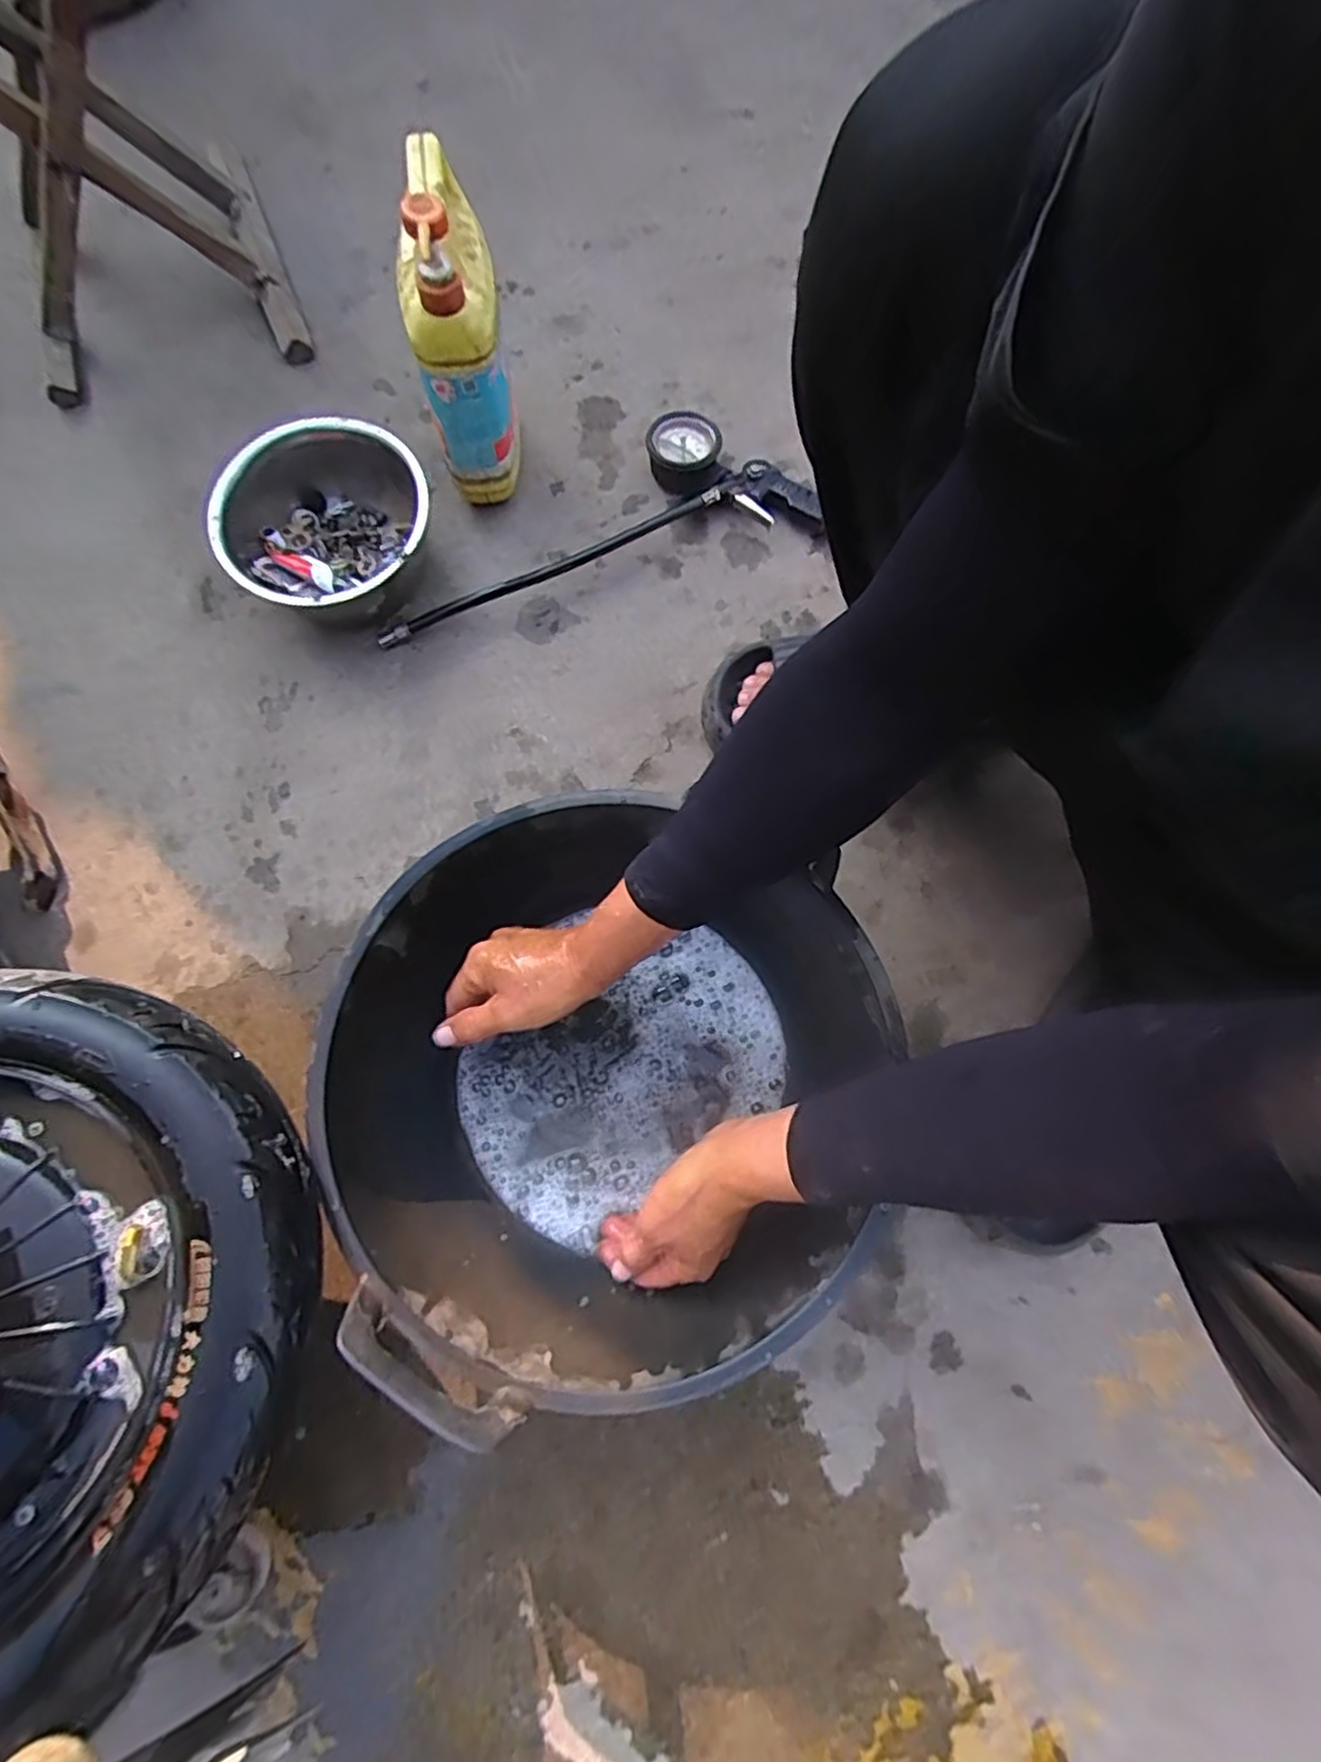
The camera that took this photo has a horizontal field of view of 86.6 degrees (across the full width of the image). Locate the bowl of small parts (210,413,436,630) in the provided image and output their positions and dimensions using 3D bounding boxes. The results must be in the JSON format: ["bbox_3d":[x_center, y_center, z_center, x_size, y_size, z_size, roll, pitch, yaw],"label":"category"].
[{"bbox_3d":[-0.292,-0.311,0.633,0.176,0.091,0.166,0,77,1],"label":"bowl of small parts"}]

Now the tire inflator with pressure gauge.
[{"bbox_3d":[-0.071,-0.362,0.686,0.448,0.045,0.157,-20,77,-4],"label":"tire inflator with pressure gauge"}]

